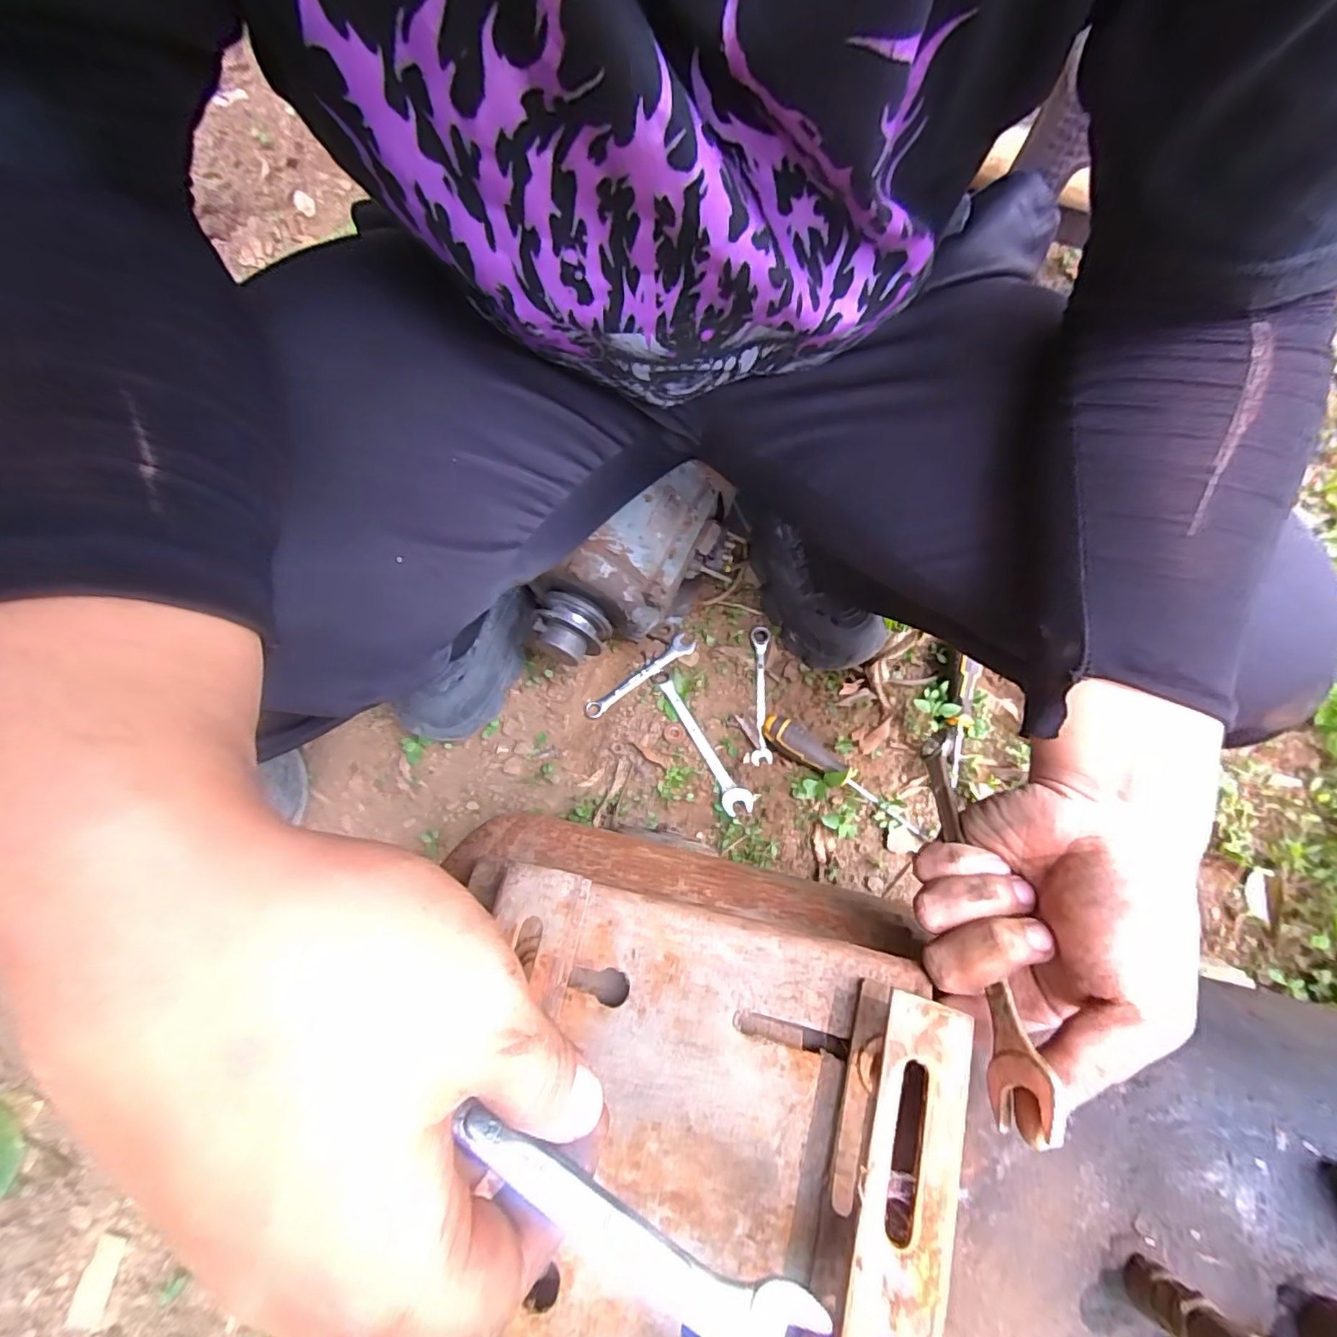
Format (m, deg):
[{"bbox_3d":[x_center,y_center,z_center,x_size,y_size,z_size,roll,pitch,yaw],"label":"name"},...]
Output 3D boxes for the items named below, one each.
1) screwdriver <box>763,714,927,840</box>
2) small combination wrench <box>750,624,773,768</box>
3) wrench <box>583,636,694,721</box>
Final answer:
[{"bbox_3d":[0.180,0.105,0.578,0.187,0.024,0.034,34,71,11],"label":"screwdriver"},{"bbox_3d":[0.103,0.027,0.630,0.022,0.010,0.158,3,69,-1],"label":"small combination wrench"},{"bbox_3d":[-0.033,0.008,0.633,0.141,0.010,0.025,-34,74,-14],"label":"wrench"}]

